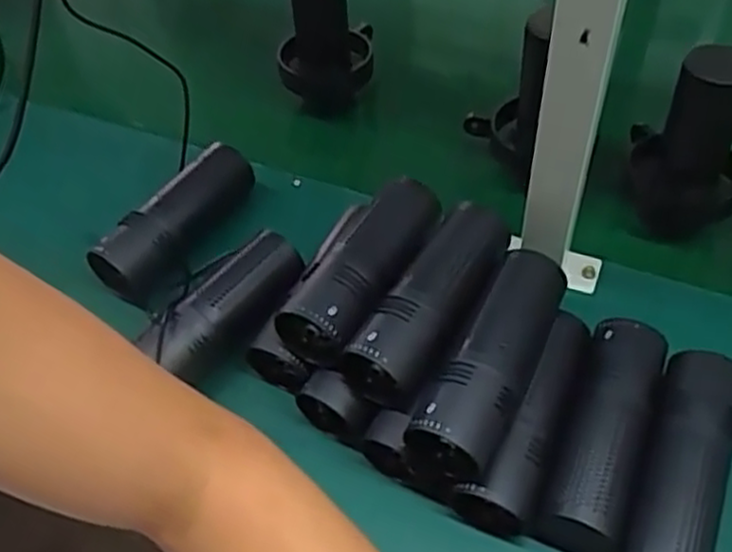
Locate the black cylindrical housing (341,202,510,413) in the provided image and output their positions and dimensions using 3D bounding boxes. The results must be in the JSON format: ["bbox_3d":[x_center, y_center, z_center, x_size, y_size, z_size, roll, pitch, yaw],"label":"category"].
[{"bbox_3d":[0.051,0.017,0.545,0.064,0.049,0.166,27,60,23],"label":"black cylindrical housing"}]

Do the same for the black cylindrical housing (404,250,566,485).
[{"bbox_3d":[0.087,0.059,0.518,0.058,0.064,0.167,23,58,20],"label":"black cylindrical housing"}]

